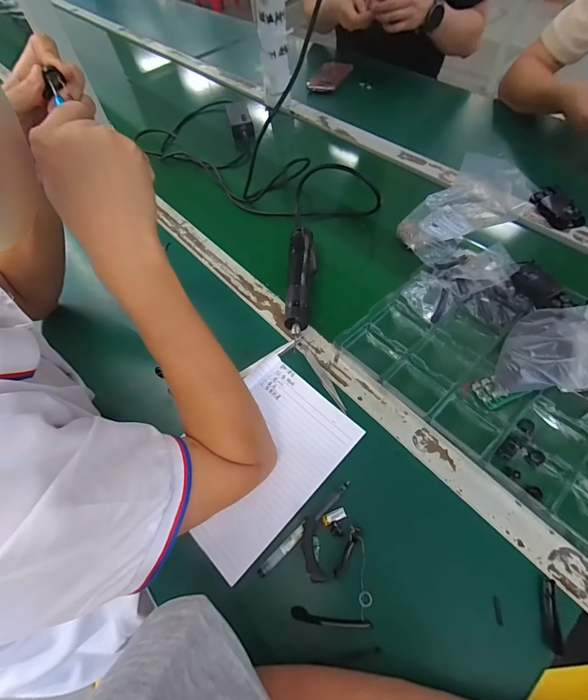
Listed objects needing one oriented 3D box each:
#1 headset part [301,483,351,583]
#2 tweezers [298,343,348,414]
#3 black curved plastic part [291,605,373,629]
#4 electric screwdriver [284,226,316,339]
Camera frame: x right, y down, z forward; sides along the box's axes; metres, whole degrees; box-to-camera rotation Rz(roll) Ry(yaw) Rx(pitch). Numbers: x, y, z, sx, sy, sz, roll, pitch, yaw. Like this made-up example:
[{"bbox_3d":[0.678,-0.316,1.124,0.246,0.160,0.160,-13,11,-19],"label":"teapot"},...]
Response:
[{"bbox_3d":[0.029,0.180,0.359,0.034,0.010,0.096,13,57,13],"label":"headset part"},{"bbox_3d":[0.038,0.031,0.456,0.014,0.008,0.118,-23,57,-11],"label":"tweezers"},{"bbox_3d":[0.034,0.247,0.320,0.073,0.004,0.011,4,56,7],"label":"black curved plastic part"},{"bbox_3d":[0.012,-0.106,0.538,0.041,0.033,0.205,0,56,4],"label":"electric screwdriver"}]

